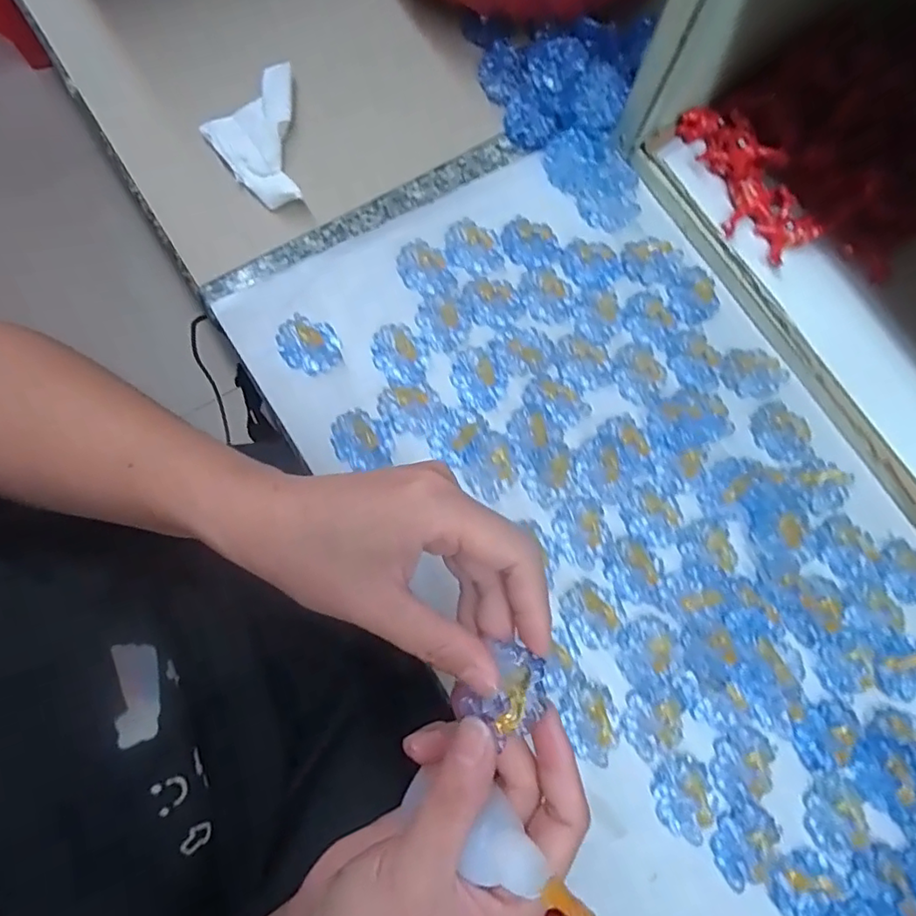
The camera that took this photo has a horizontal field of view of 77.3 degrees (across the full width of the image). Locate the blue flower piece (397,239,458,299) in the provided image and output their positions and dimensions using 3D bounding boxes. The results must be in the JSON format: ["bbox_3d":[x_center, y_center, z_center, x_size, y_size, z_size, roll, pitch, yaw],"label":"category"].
[{"bbox_3d":[-0.020,-0.114,0.351,0.029,0.007,0.038,-30,80,-6],"label":"blue flower piece"}]

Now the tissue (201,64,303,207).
[{"bbox_3d":[-0.128,-0.196,0.358,0.054,0.018,0.091,-6,75,-7],"label":"tissue"}]

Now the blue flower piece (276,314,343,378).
[{"bbox_3d":[-0.086,-0.065,0.333,0.038,0.006,0.031,28,87,-6],"label":"blue flower piece"}]

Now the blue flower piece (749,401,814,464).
[{"bbox_3d":[0.192,-0.015,0.339,0.028,0.007,0.037,-17,78,-4],"label":"blue flower piece"}]

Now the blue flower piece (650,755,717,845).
[{"bbox_3d":[0.115,0.172,0.290,0.030,0.004,0.040,-19,79,-4],"label":"blue flower piece"}]

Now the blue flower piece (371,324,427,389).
[{"bbox_3d":[-0.034,-0.060,0.338,0.029,0.004,0.039,-38,80,-8],"label":"blue flower piece"}]

